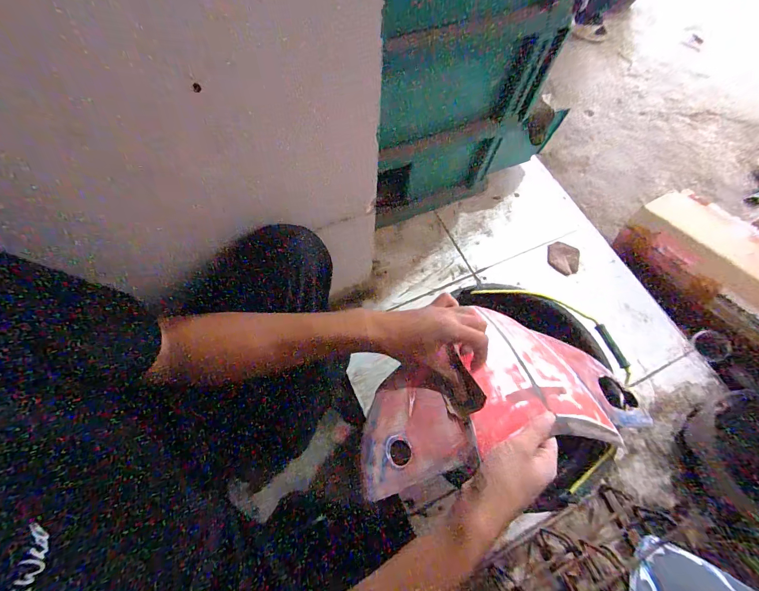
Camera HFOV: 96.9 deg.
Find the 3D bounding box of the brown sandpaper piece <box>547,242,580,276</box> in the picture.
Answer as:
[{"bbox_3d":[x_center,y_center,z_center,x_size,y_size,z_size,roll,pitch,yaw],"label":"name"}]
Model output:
[{"bbox_3d":[0.495,-0.101,0.907,0.079,0.004,0.099,17,64,11],"label":"brown sandpaper piece"}]

